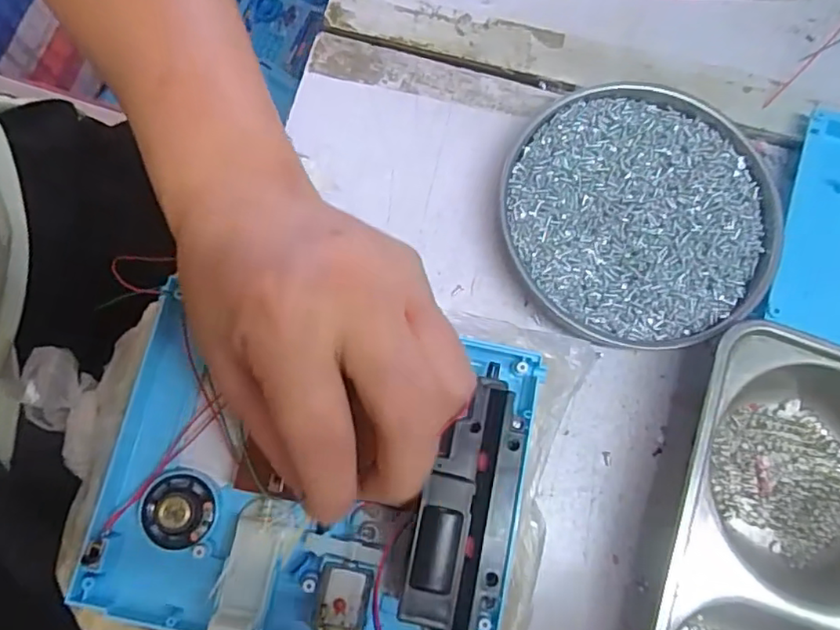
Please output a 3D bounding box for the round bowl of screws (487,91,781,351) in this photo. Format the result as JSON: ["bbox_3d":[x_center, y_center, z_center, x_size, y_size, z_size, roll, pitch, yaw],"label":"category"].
[{"bbox_3d":[0.111,-0.051,0.299,0.134,0.016,0.131,0,75,-2],"label":"round bowl of screws"}]

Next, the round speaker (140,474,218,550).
[{"bbox_3d":[-0.096,0.078,0.236,0.029,0.013,0.027,0,75,-2],"label":"round speaker"}]

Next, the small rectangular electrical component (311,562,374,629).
[{"bbox_3d":[-0.029,0.108,0.223,0.019,0.009,0.026,11,75,1],"label":"small rectangular electrical component"}]

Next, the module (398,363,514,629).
[{"bbox_3d":[0.016,0.071,0.224,0.031,0.028,0.098,15,71,2],"label":"module"}]

